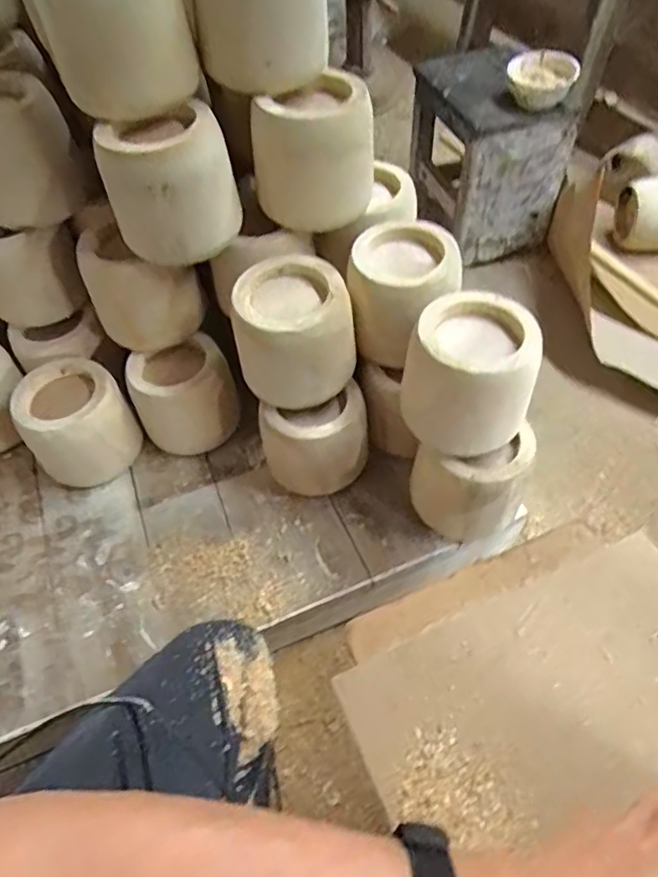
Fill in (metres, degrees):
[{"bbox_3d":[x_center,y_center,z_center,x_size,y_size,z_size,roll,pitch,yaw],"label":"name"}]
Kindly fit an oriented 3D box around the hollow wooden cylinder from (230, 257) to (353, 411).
[{"bbox_3d":[-0.042,-0.120,0.672,0.123,0.127,0.125,-2,55,3],"label":"hollow wooden cylinder"}]

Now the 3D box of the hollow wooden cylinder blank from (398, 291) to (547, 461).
[{"bbox_3d":[0.147,-0.069,0.619,0.125,0.118,0.127,-2,55,3],"label":"hollow wooden cylinder blank"}]

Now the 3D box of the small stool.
[{"bbox_3d":[0.299,-0.548,1.131,0.221,0.285,0.247,-17,55,-8],"label":"small stool"}]

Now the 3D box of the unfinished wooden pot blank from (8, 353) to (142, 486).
[{"bbox_3d":[-0.351,-0.025,0.808,0.134,0.135,0.125,-32,59,-18],"label":"unfinished wooden pot blank"}]

